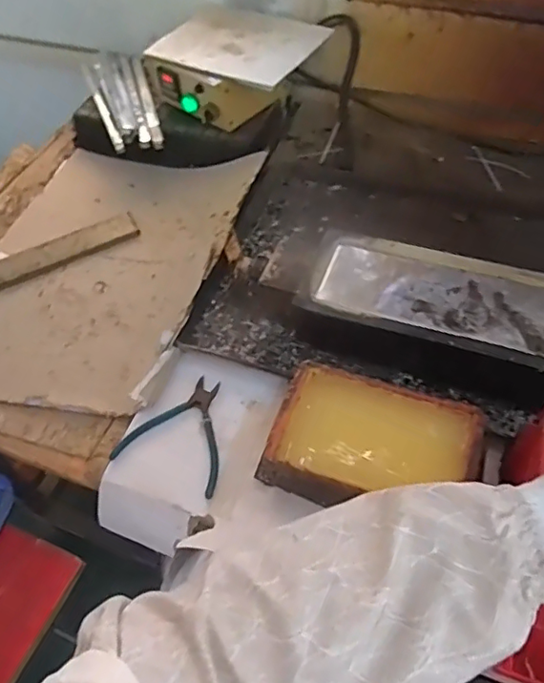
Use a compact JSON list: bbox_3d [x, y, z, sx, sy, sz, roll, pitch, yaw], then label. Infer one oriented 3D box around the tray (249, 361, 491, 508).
[{"bbox_3d":[0.103,0.113,0.580,0.202,0.048,0.143,16,56,16],"label":"tray"}]

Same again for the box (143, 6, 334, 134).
[{"bbox_3d":[-0.054,-0.458,0.949,0.250,0.101,0.216,28,59,23],"label":"box"}]

